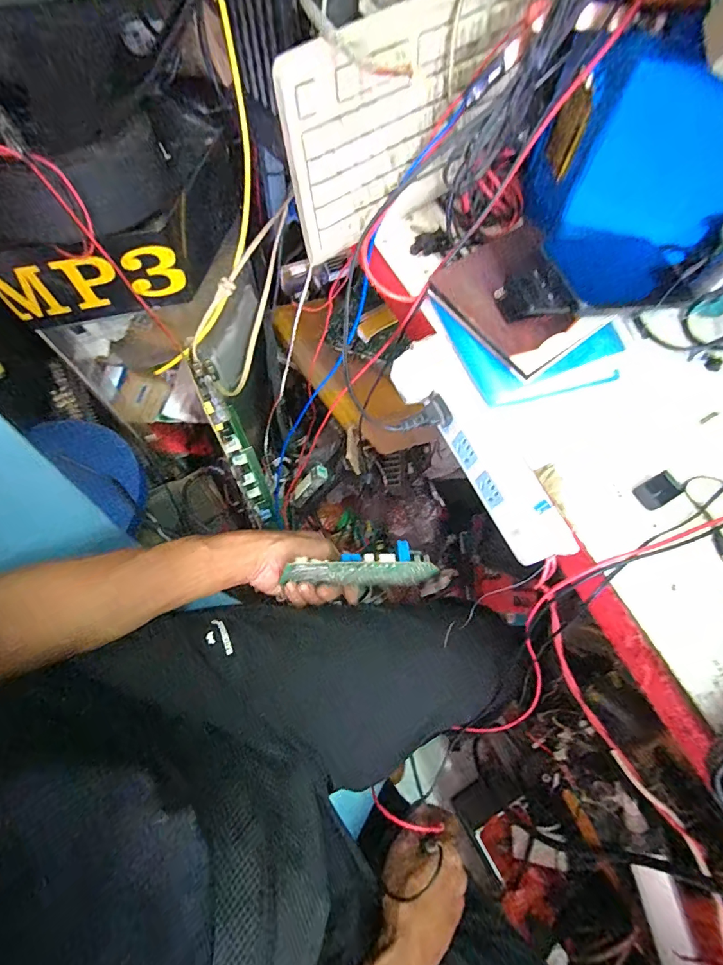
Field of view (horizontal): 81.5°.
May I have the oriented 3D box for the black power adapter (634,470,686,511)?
[{"bbox_3d":[0.241,0.008,0.341,0.030,0.015,0.022,-27,71,-14],"label":"black power adapter"}]

